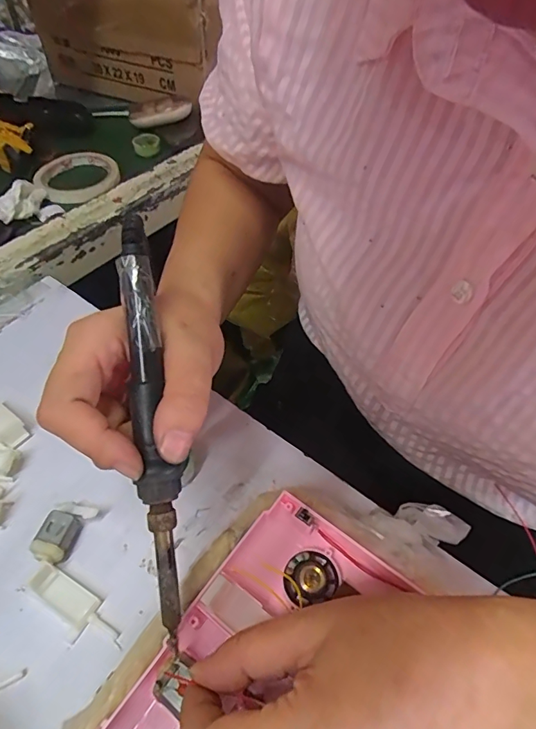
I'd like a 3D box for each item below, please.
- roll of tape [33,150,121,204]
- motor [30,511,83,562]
[{"bbox_3d":[-0.221,-0.223,0.523,0.093,0.014,0.099,1,52,-1],"label":"roll of tape"},{"bbox_3d":[-0.127,0.105,0.267,0.018,0.019,0.027,14,53,10],"label":"motor"}]

